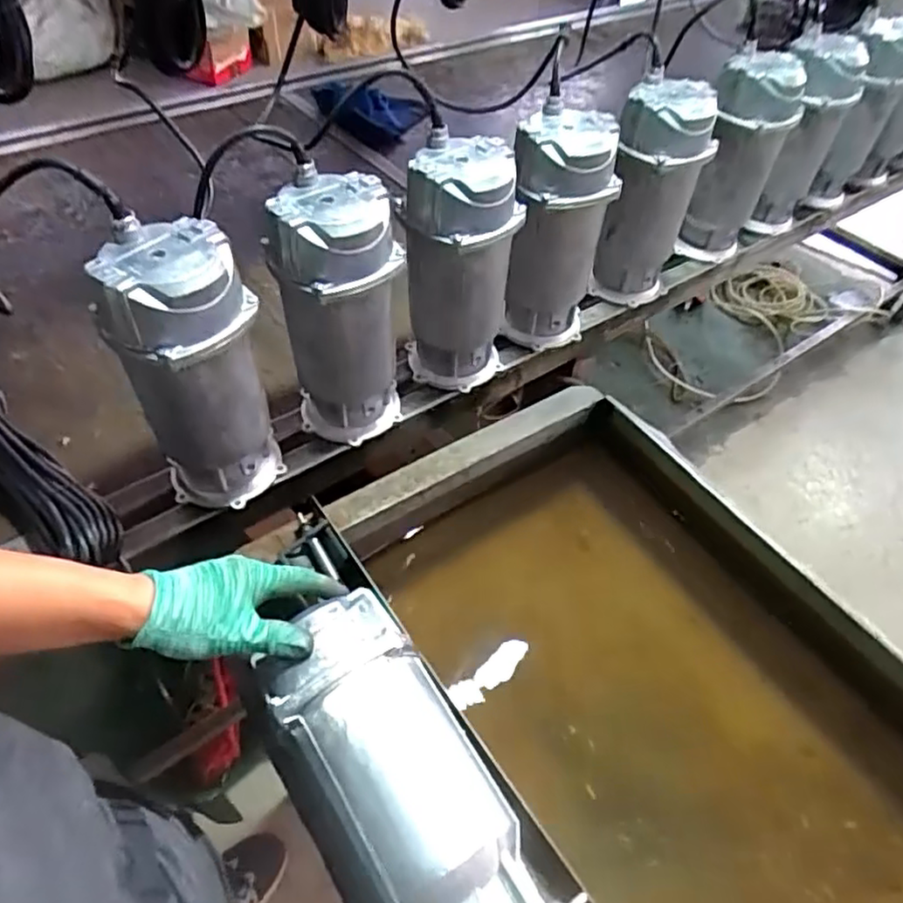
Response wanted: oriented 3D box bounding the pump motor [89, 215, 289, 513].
[{"bbox_3d":[-0.259,-0.074,0.682,0.118,0.291,0.121,16,51,11],"label":"pump motor"}]

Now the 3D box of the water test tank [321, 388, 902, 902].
[{"bbox_3d":[0.182,0.313,0.697,0.578,0.203,0.737,-24,54,-22],"label":"water test tank"}]

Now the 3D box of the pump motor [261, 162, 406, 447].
[{"bbox_3d":[-0.125,-0.146,0.751,0.135,0.292,0.118,-7,51,-9],"label":"pump motor"}]

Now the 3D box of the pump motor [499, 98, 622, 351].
[{"bbox_3d":[0.137,-0.277,0.876,0.127,0.293,0.126,4,50,1],"label":"pump motor"}]

